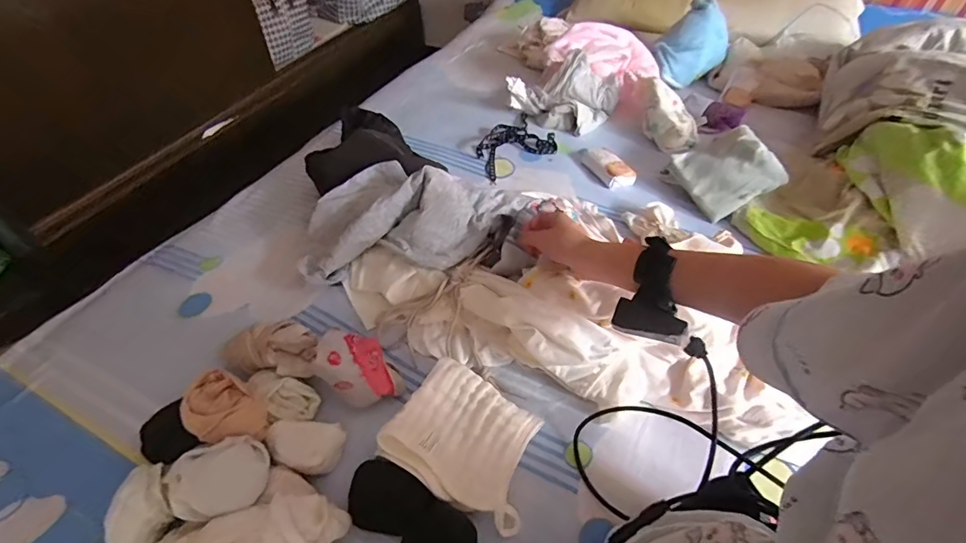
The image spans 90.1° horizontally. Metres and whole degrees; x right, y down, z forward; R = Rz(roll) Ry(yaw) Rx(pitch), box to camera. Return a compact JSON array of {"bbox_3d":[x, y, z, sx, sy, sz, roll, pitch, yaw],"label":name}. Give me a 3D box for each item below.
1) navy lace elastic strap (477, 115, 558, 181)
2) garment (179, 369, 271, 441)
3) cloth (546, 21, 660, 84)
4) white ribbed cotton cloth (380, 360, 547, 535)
[{"bbox_3d":[0.050,-0.249,0.910,0.152,0.018,0.169,-18,50,-15],"label":"navy lace elastic strap"},{"bbox_3d":[-0.255,0.143,0.482,0.081,0.064,0.062,31,55,26],"label":"garment"},{"bbox_3d":[0.248,-0.453,0.985,0.217,0.075,0.104,12,49,11],"label":"cloth"},{"bbox_3d":[-0.013,0.171,0.503,0.148,0.046,0.129,23,52,20],"label":"white ribbed cotton cloth"}]

